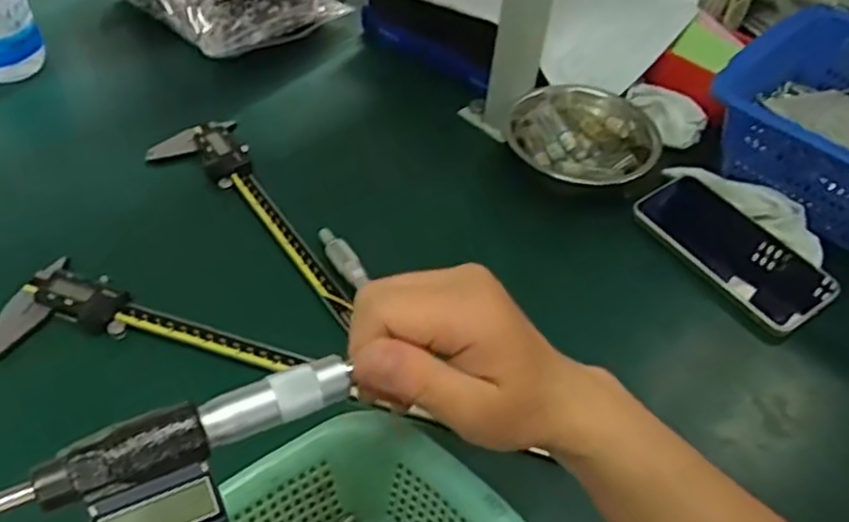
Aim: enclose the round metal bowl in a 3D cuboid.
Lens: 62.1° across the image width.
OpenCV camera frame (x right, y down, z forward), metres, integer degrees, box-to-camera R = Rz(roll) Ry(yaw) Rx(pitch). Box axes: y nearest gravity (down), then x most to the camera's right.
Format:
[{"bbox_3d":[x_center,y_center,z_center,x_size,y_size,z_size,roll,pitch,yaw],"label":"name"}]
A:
[{"bbox_3d":[0.133,-0.098,0.584,0.121,0.043,0.115,3,47,-3],"label":"round metal bowl"}]

